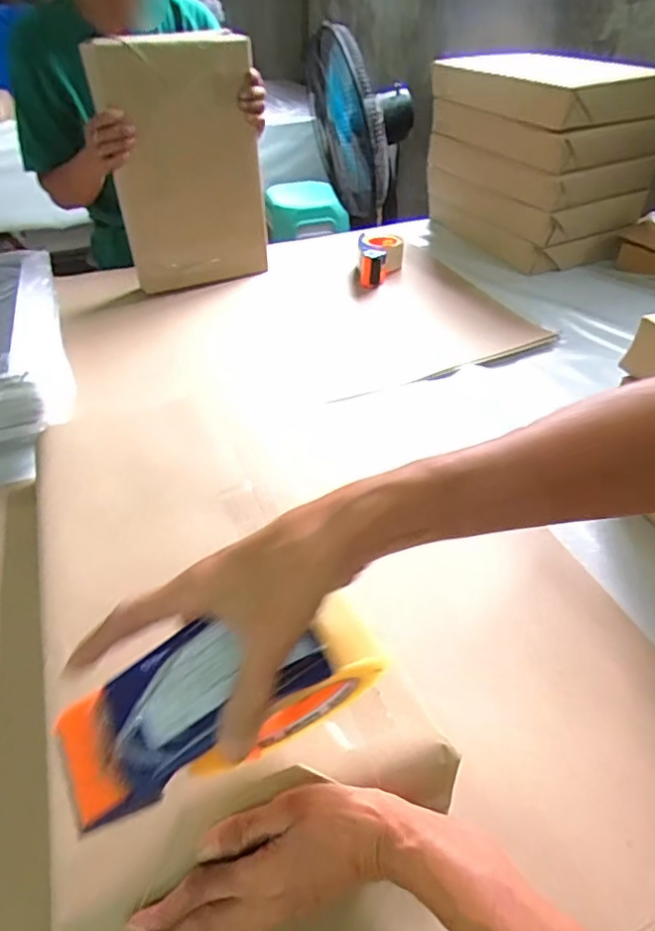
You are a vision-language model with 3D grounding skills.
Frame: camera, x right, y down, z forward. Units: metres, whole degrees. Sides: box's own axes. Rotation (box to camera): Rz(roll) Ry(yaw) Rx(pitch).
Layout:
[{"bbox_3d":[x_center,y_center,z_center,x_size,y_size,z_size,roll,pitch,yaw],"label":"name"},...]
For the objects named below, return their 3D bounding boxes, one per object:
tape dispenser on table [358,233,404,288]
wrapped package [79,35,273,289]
[{"bbox_3d":[0.103,-0.402,1.091,0.084,0.060,0.134,4,41,6],"label":"tape dispenser on table"},{"bbox_3d":[-0.252,-0.535,1.028,0.259,0.404,0.035,-18,49,-17],"label":"wrapped package"}]

